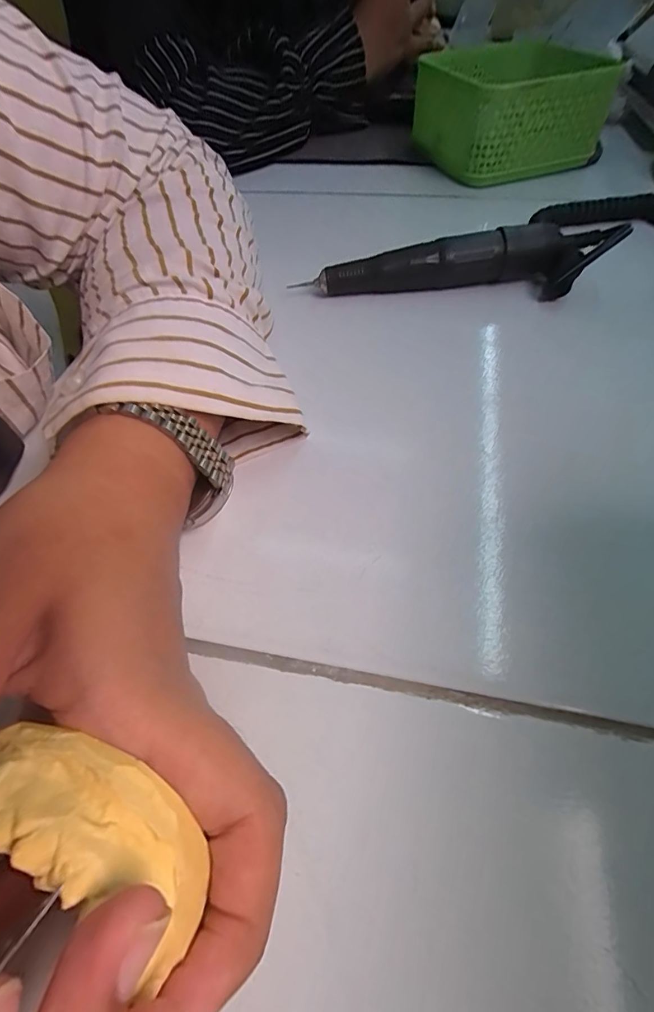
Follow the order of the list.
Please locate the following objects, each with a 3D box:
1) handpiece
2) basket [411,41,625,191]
[{"bbox_3d":[0.076,-0.150,0.271,0.176,0.034,0.028,3,52,5],"label":"handpiece"},{"bbox_3d":[0.155,-0.363,0.405,0.124,0.068,0.161,-16,53,-11],"label":"basket"}]

